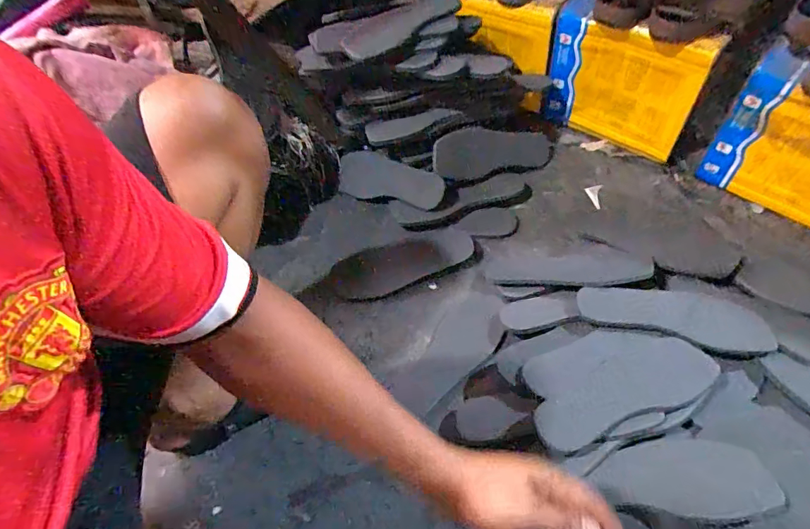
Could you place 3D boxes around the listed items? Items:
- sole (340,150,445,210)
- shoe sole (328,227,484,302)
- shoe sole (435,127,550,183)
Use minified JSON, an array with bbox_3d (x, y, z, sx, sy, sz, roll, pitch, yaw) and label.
[{"bbox_3d":[-0.028,-0.160,0.833,0.209,0.019,0.086,12,95,17],"label":"sole"},{"bbox_3d":[0.003,-0.004,0.778,0.258,0.009,0.108,-15,55,-5],"label":"shoe sole"},{"bbox_3d":[0.173,-0.216,0.842,0.248,0.026,0.090,-16,88,-21],"label":"shoe sole"}]

